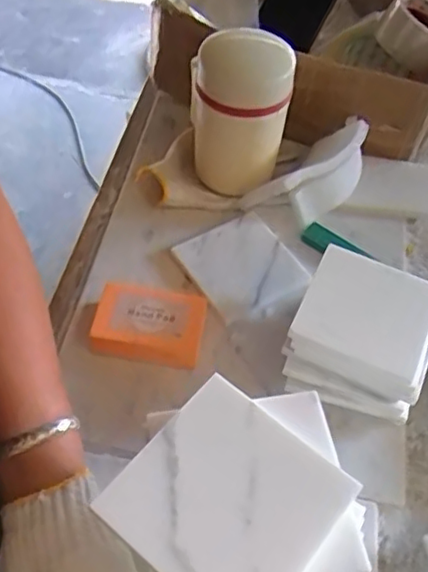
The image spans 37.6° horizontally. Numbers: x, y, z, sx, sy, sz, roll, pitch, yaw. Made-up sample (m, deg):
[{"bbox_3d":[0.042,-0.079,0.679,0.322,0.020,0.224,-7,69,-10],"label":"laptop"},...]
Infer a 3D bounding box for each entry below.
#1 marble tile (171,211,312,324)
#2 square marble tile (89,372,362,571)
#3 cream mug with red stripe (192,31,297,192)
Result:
[{"bbox_3d":[0.026,-0.022,0.615,0.100,0.013,0.099,-26,62,-19],"label":"marble tile"},{"bbox_3d":[0.008,0.107,0.320,0.099,0.008,0.100,36,61,19],"label":"square marble tile"},{"bbox_3d":[0.025,-0.181,0.648,0.094,0.146,0.110,0,56,-4],"label":"cream mug with red stripe"}]

